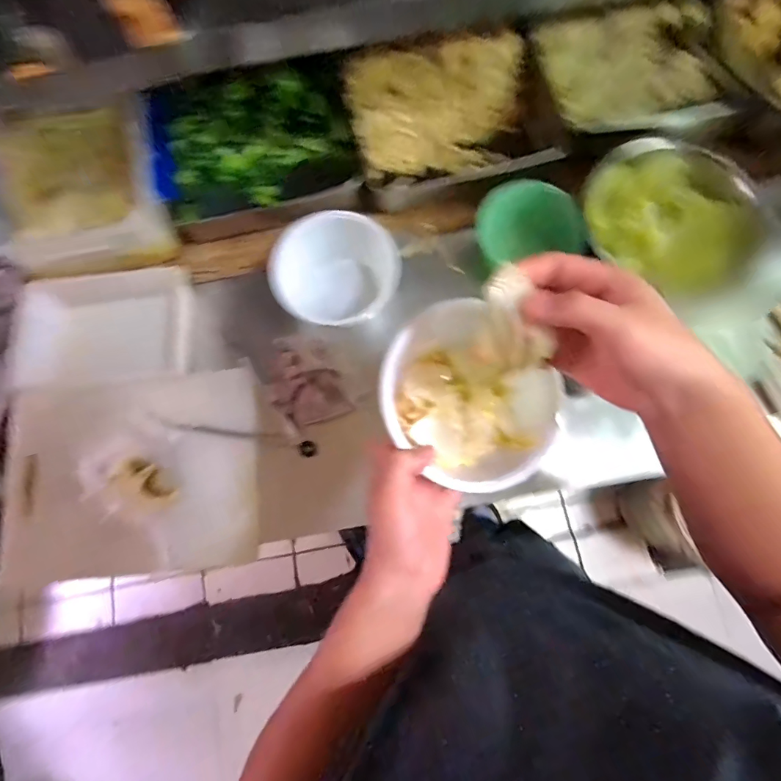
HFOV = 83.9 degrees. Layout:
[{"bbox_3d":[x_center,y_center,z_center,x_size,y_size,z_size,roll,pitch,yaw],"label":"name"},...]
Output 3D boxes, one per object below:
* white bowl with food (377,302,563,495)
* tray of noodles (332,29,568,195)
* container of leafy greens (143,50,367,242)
[{"bbox_3d":[0.079,0.006,0.400,0.164,0.079,0.156,0,78,1],"label":"white bowl with food"},{"bbox_3d":[0.093,-0.419,0.673,0.293,0.074,0.214,-15,78,-2],"label":"tray of noodles"},{"bbox_3d":[-0.200,-0.363,0.661,0.291,0.090,0.239,-15,78,-2],"label":"container of leafy greens"}]

